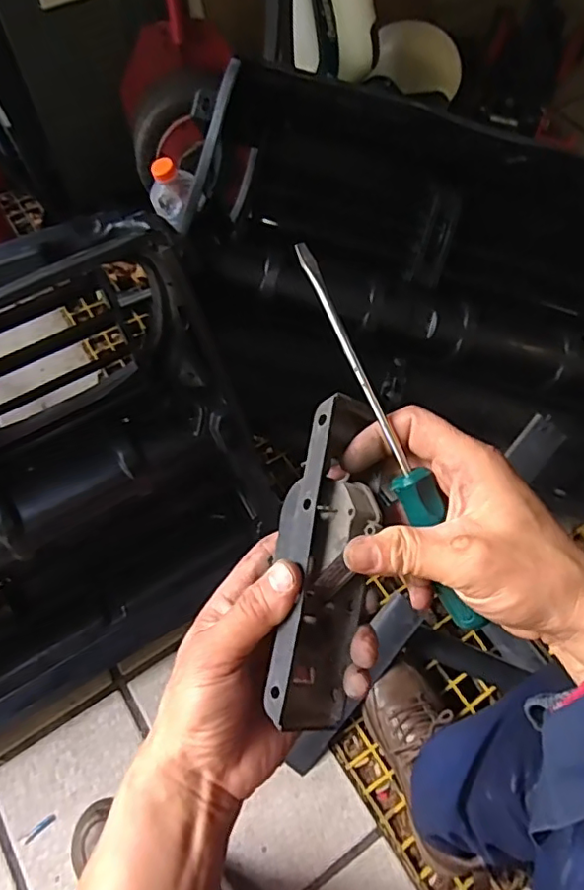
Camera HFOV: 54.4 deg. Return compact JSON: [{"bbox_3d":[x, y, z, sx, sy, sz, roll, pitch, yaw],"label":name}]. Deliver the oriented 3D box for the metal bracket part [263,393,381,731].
[{"bbox_3d":[0.019,0.062,0.317,0.049,0.046,0.177,6,86,2],"label":"metal bracket part"}]

